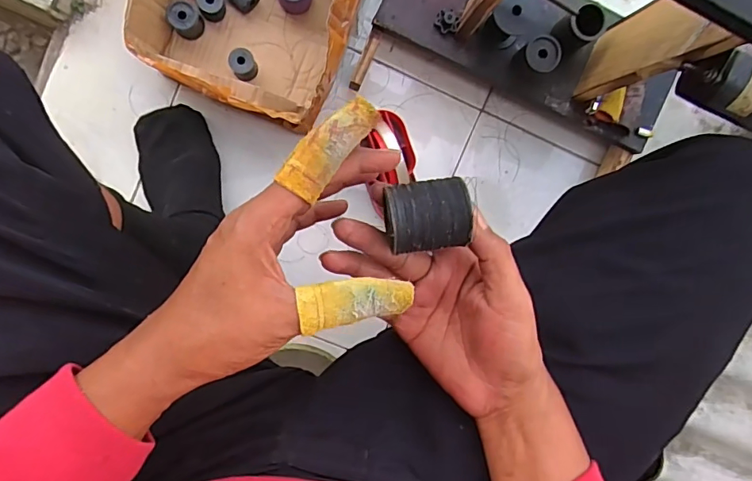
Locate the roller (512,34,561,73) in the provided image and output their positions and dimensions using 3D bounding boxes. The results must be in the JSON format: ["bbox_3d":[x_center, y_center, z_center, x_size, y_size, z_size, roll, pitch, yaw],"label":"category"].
[{"bbox_3d":[0.202,-0.230,0.623,0.042,0.053,0.043,-1,96,-6],"label":"roller"}]

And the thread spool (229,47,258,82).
[{"bbox_3d":[-0.176,-0.234,0.658,0.031,0.042,0.037,-30,98,-2],"label":"thread spool"}]

